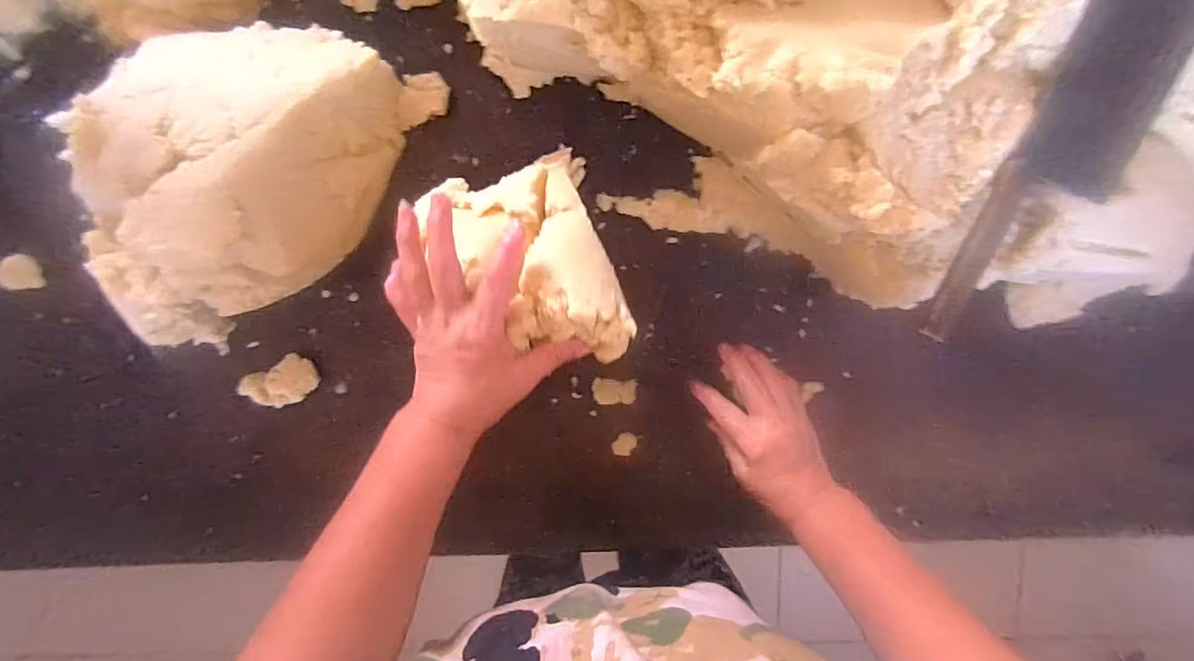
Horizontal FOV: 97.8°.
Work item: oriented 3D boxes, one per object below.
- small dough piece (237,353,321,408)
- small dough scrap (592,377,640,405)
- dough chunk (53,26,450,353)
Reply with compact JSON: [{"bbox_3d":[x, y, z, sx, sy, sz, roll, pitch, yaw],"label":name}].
[{"bbox_3d":[-0.302,0.052,0.500,0.062,0.019,0.042,-28,96,3],"label":"small dough piece"},{"bbox_3d":[0.017,0.060,0.505,0.042,0.013,0.023,1,97,-1],"label":"small dough scrap"},{"bbox_3d":[-0.294,-0.130,0.426,0.193,0.135,0.285,30,95,-4],"label":"dough chunk"}]

